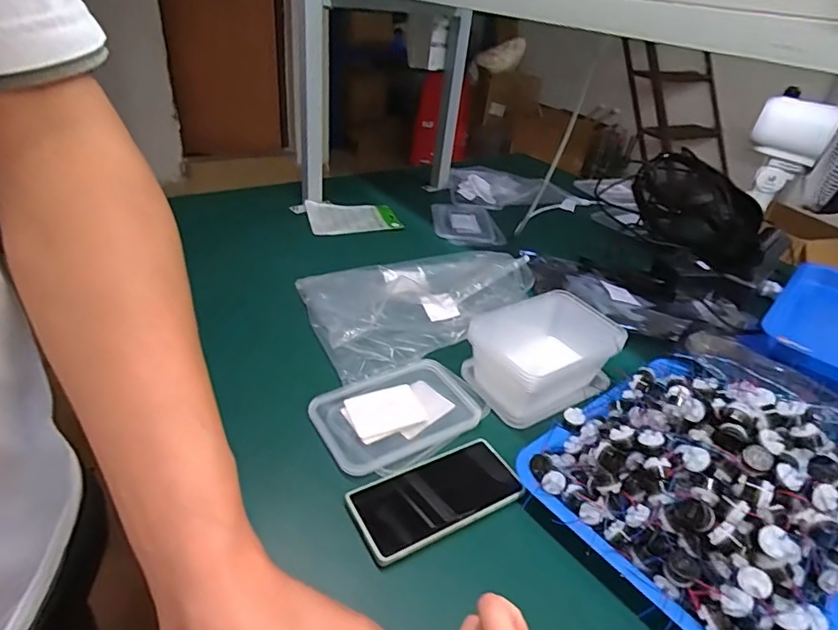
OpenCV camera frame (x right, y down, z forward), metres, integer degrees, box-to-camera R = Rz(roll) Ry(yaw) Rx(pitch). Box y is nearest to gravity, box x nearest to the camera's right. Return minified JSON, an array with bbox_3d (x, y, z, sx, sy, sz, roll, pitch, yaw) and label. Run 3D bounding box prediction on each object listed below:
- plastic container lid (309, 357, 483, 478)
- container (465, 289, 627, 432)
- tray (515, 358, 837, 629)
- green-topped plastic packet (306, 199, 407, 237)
[{"bbox_3d":[-0.023,0.106,0.552,0.175,0.015,0.120,-20,43,-31],"label":"plastic container lid"},{"bbox_3d":[0.150,0.046,0.600,0.166,0.071,0.112,-18,42,-29],"label":"container"},{"bbox_3d":[0.275,0.133,0.462,0.300,0.107,0.246,-21,43,-32],"label":"tray"},{"bbox_3d":[-0.121,-0.184,0.947,0.170,0.024,0.123,-6,37,-16],"label":"green-topped plastic packet"}]

